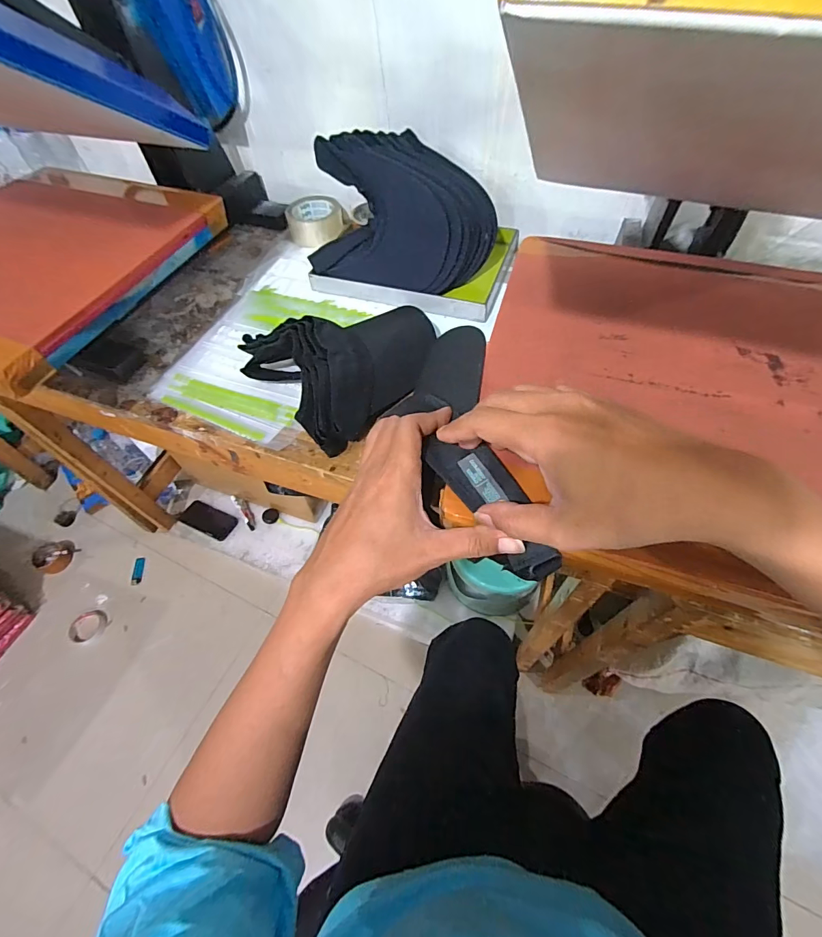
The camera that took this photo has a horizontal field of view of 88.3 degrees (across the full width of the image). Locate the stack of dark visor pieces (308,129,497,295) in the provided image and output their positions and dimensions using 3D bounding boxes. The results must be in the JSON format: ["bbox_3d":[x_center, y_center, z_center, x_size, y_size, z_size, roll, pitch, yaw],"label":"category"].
[{"bbox_3d":[-0.009,-0.397,0.651,0.278,0.165,0.154,11,58,10],"label":"stack of dark visor pieces"}]

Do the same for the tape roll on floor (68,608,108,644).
[{"bbox_3d":[-0.862,0.422,1.131,0.091,0.029,0.082,-4,57,0],"label":"tape roll on floor"}]

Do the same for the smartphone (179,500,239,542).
[{"bbox_3d":[-0.607,0.157,1.274,0.170,0.014,0.083,22,72,12],"label":"smartphone"}]

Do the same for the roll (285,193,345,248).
[{"bbox_3d":[-0.178,-0.465,0.796,0.104,0.039,0.112,-14,57,-6],"label":"roll"}]

